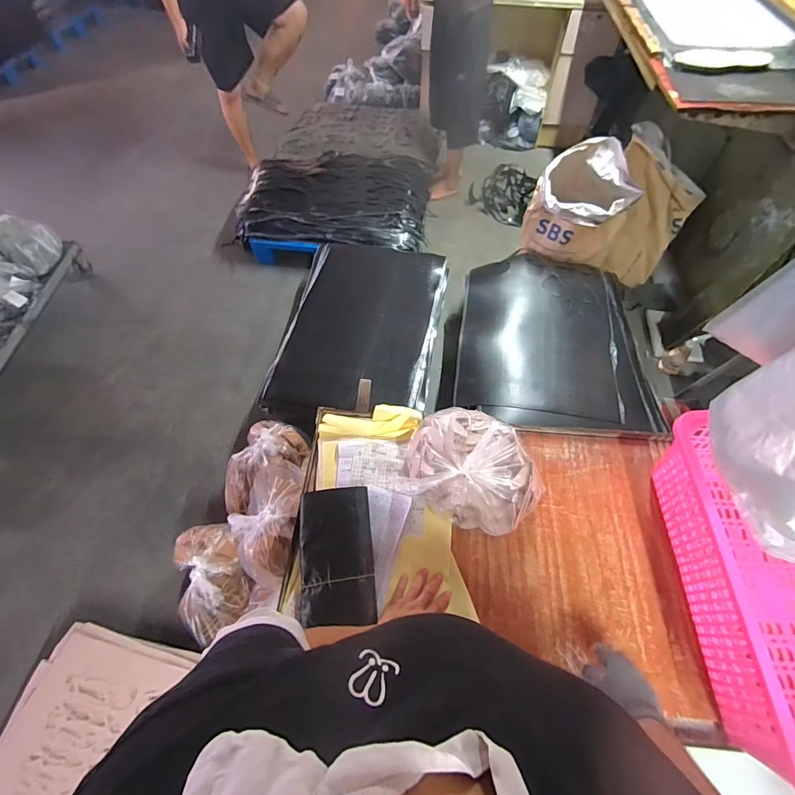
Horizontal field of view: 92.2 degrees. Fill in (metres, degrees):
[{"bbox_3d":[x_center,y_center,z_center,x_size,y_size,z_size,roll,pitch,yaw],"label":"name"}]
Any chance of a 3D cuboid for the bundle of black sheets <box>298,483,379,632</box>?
[{"bbox_3d":[-0.105,0.262,0.651,0.121,0.031,0.210,-6,59,-2],"label":"bundle of black sheets"}]

